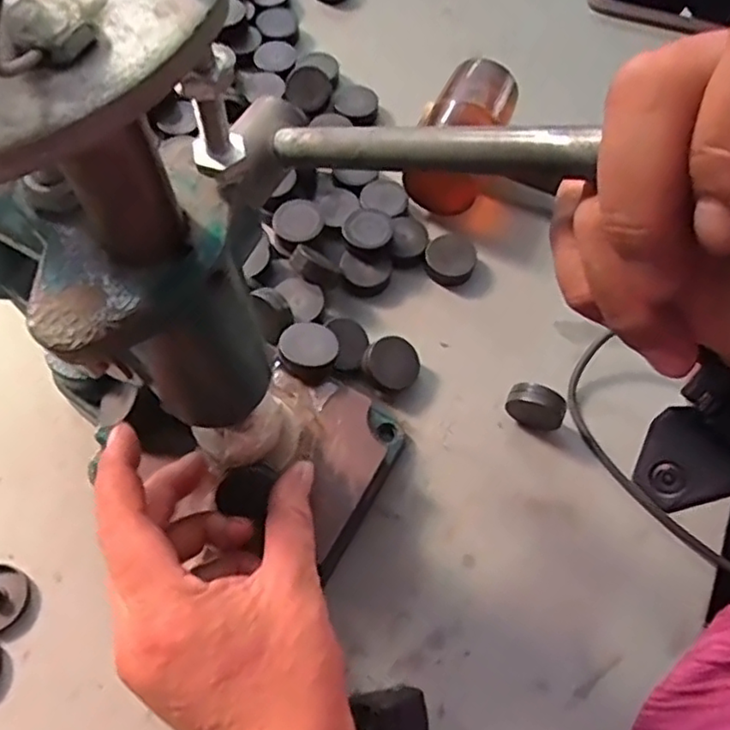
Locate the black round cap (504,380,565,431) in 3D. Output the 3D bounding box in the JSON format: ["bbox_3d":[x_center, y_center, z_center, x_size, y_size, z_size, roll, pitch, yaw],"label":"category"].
[{"bbox_3d":[0.098,0.024,0.371,0.032,0.039,0.011,27,66,10],"label":"black round cap"}]

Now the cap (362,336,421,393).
[{"bbox_3d":[0.015,0.000,0.390,0.034,0.010,0.034,2,85,-17],"label":"cap"}]

